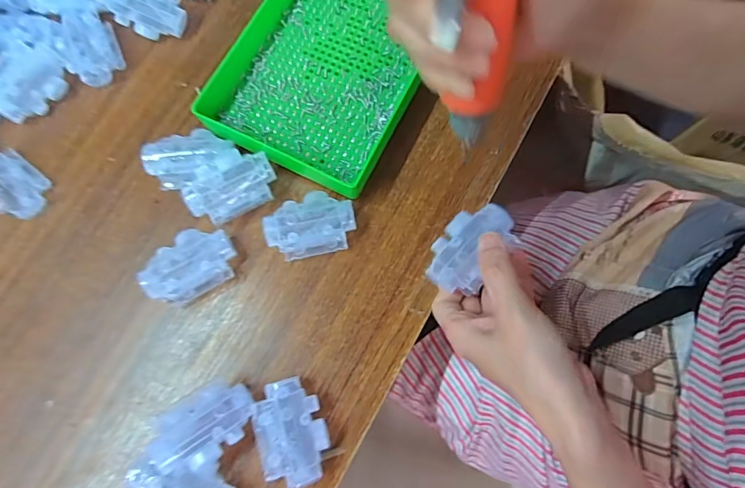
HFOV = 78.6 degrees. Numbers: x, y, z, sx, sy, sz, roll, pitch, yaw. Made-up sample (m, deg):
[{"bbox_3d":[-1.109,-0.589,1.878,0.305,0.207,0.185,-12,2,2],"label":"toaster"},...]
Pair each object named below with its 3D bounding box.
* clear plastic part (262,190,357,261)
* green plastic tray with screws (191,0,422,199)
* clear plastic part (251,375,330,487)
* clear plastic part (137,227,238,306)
[{"bbox_3d":[-0.049,-0.015,0.360,0.068,0.027,0.047,-10,76,-3],"label":"clear plastic part"},{"bbox_3d":[-0.030,-0.178,0.402,0.155,0.034,0.245,24,77,5],"label":"green plastic tray with screws"},{"bbox_3d":[-0.056,0.131,0.321,0.044,0.029,0.069,-14,76,-4],"label":"clear plastic part"},{"bbox_3d":[-0.142,0.016,0.352,0.069,0.028,0.046,-30,78,-8],"label":"clear plastic part"}]

